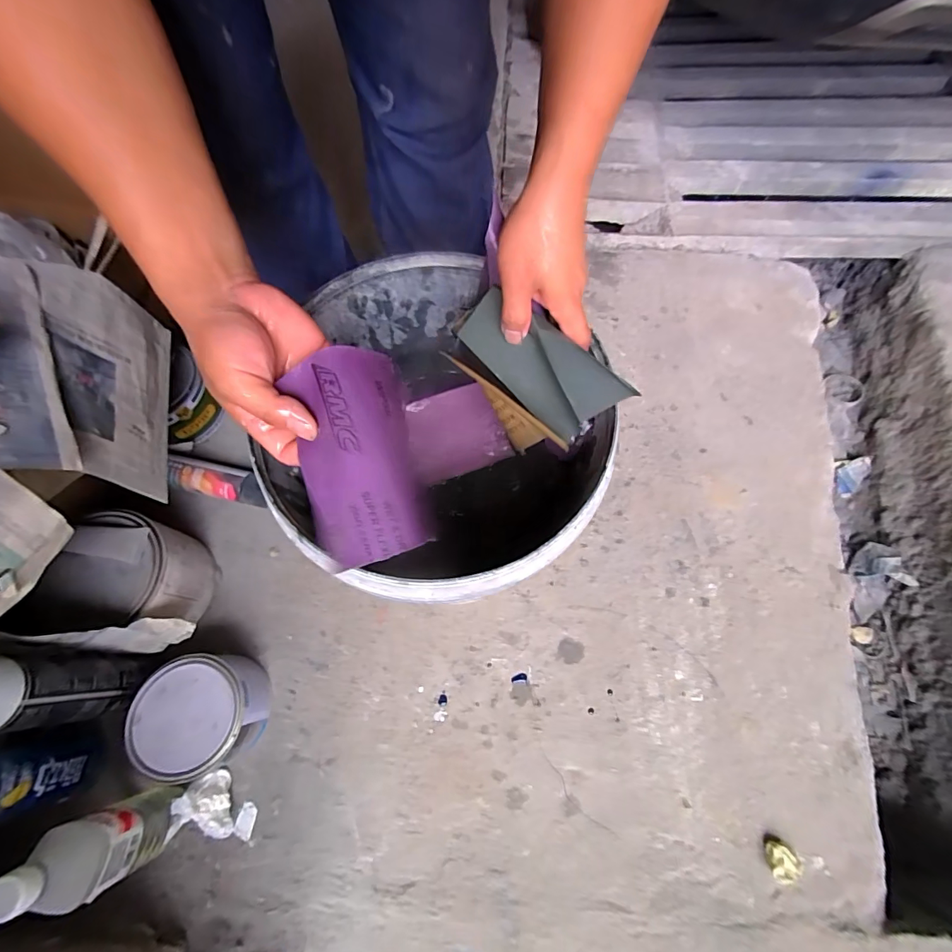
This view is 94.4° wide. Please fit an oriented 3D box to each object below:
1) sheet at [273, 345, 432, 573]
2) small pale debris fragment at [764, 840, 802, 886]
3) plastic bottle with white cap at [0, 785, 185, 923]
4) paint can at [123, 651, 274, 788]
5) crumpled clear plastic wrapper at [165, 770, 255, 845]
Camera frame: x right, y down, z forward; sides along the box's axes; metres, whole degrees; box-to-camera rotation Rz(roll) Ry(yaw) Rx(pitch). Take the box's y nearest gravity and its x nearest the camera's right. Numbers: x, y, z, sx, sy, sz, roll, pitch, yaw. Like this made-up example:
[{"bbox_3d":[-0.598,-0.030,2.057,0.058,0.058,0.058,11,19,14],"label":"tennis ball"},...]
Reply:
[{"bbox_3d":[-0.081,-0.016,0.290,0.076,0.050,0.139,-12,69,-6],"label":"sheet"},{"bbox_3d":[0.369,0.465,0.530,0.032,0.025,0.037,12,69,3],"label":"small pale debris fragment"},{"bbox_3d":[-0.371,0.373,0.447,0.056,0.223,0.067,-22,71,-9],"label":"plastic bottle with white cap"},{"bbox_3d":[-0.339,0.295,0.554,0.121,0.089,0.125,0,69,-1],"label":"paint can"},{"bbox_3d":[-0.308,0.402,0.529,0.081,0.060,0.062,15,69,5],"label":"crumpled clear plastic wrapper"}]

